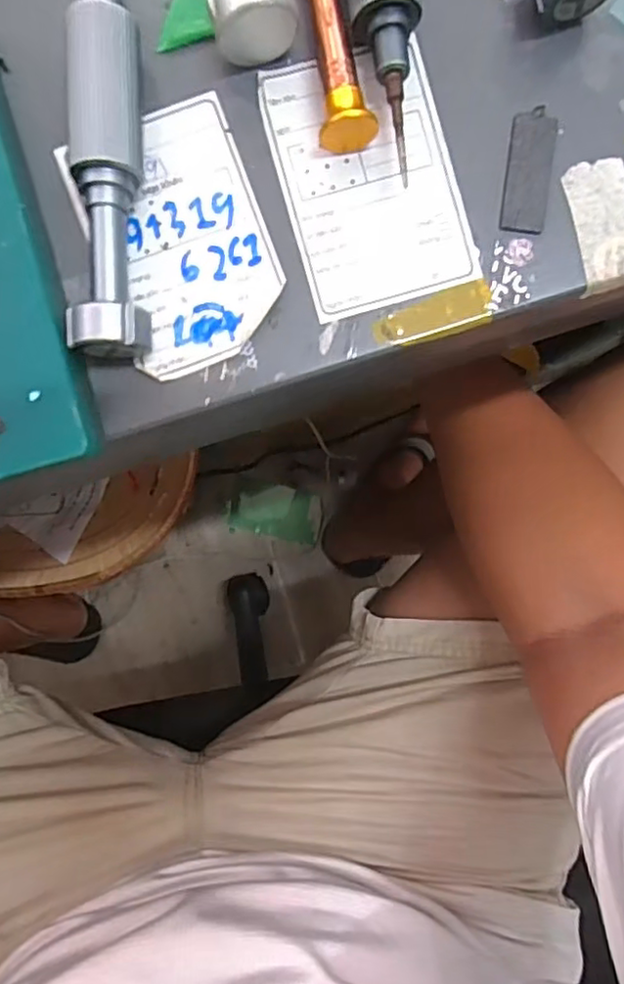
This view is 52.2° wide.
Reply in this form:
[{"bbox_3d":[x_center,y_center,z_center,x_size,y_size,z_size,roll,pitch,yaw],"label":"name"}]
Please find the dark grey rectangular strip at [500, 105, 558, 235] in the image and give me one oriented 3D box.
[{"bbox_3d":[0.052,-0.076,0.151,0.010,0.004,0.028,7,90,-1],"label":"dark grey rectangular strip"}]

